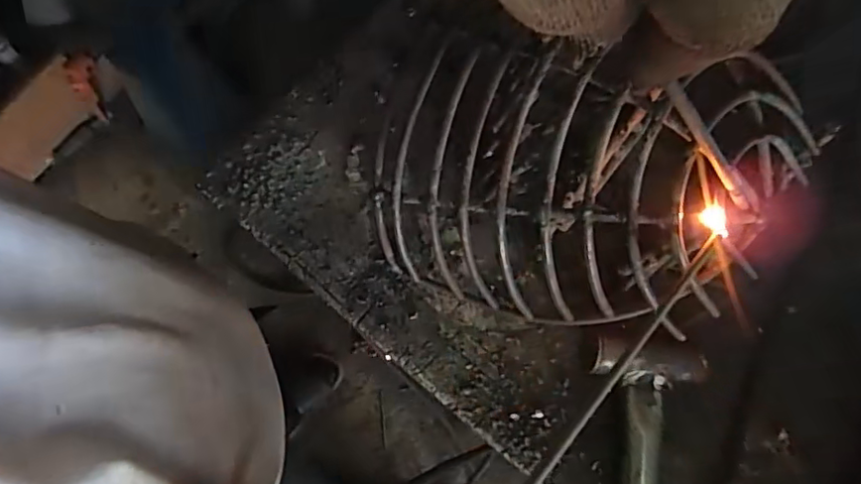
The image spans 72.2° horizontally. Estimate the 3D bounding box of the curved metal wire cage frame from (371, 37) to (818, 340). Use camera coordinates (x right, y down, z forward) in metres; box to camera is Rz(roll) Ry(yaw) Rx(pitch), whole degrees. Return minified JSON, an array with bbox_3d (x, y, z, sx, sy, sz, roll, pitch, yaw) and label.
[{"bbox_3d":[0.078,-0.023,0.338,0.214,0.144,0.130,9,75,1],"label":"curved metal wire cage frame"}]

